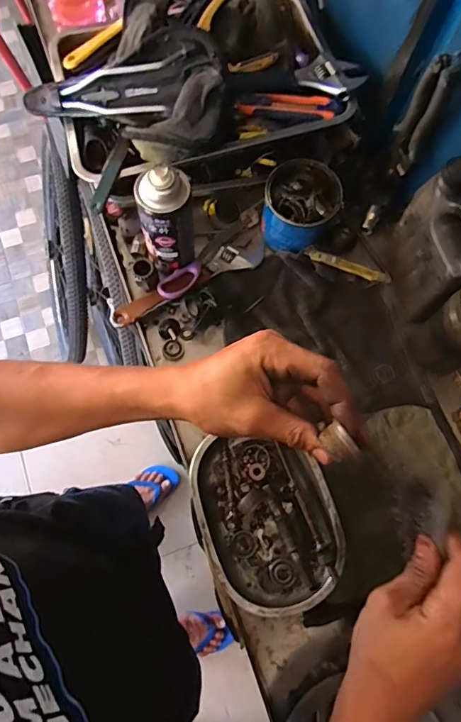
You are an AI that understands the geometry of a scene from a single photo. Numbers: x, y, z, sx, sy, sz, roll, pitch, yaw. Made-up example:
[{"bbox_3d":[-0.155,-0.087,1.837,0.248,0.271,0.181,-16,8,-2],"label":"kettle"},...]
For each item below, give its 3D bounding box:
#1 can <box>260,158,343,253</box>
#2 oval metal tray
[{"bbox_3d":[0.095,-0.212,0.650,0.097,0.080,0.095,1,73,-2],"label":"can"},{"bbox_3d":[0.043,0.184,0.564,0.154,0.040,0.216,-21,75,-8],"label":"oval metal tray"}]

